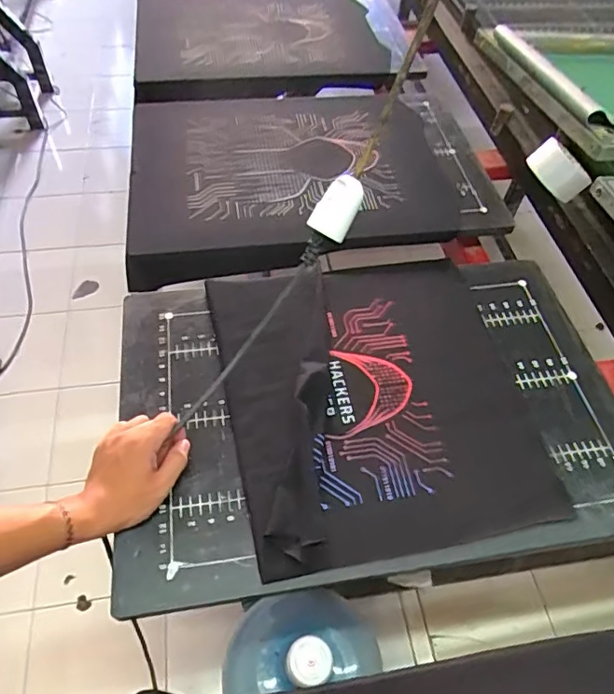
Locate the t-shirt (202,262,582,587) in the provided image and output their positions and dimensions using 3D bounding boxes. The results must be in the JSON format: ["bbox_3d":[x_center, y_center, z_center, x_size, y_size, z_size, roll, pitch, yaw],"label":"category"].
[{"bbox_3d":[0.080,0.039,0.631,0.345,0.027,0.395,-9,56,-11],"label":"t-shirt"}]

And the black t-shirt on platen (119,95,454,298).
[{"bbox_3d":[-0.027,-0.309,0.925,0.540,0.072,0.434,-5,55,-8],"label":"black t-shirt on platen"}]

